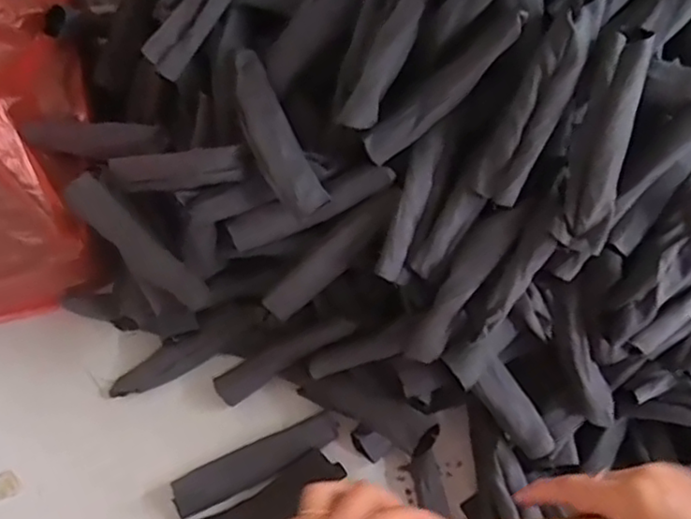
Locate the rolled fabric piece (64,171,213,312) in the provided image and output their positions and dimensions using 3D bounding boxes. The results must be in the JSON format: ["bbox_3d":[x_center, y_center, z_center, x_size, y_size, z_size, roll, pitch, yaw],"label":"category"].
[{"bbox_3d":[-0.176,-0.011,0.563,0.147,0.023,0.031,45,72,-8],"label":"rolled fabric piece"}]

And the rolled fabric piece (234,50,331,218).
[{"bbox_3d":[-0.058,-0.099,0.519,0.036,0.031,0.142,-26,67,-10],"label":"rolled fabric piece"}]

